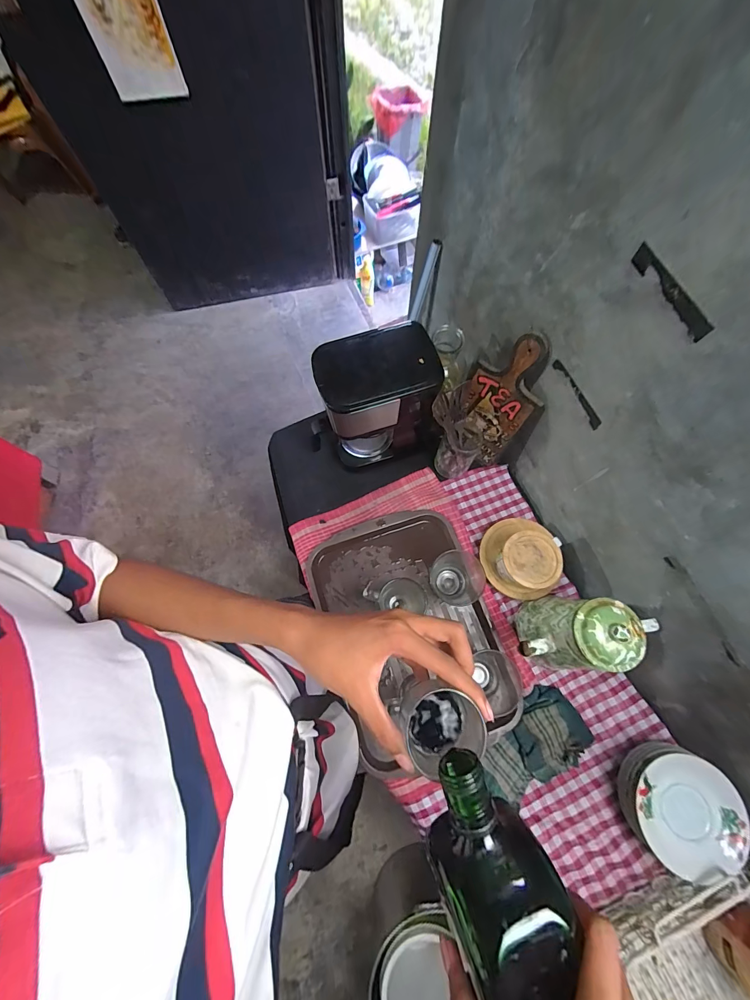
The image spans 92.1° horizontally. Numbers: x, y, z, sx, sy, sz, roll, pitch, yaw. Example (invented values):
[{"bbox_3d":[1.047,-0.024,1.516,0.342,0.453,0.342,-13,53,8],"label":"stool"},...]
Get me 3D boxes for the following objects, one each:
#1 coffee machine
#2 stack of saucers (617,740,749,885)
[{"bbox_3d":[0.014,-0.181,0.687,0.212,0.258,0.131,-14,72,-5],"label":"coffee machine"},{"bbox_3d":[0.446,0.453,0.542,0.137,0.082,0.139,-17,72,-6],"label":"stack of saucers"}]

